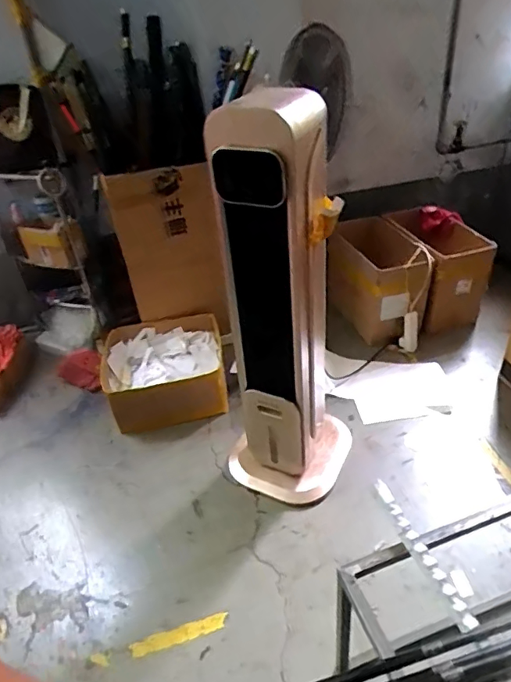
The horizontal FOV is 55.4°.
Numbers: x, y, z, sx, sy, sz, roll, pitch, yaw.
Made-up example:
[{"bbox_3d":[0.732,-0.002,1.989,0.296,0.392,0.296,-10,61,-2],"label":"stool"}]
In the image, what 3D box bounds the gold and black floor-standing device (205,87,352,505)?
[{"bbox_3d":[0.081,-0.047,1.404,0.388,1.155,0.352,0,37,8],"label":"gold and black floor-standing device"}]

